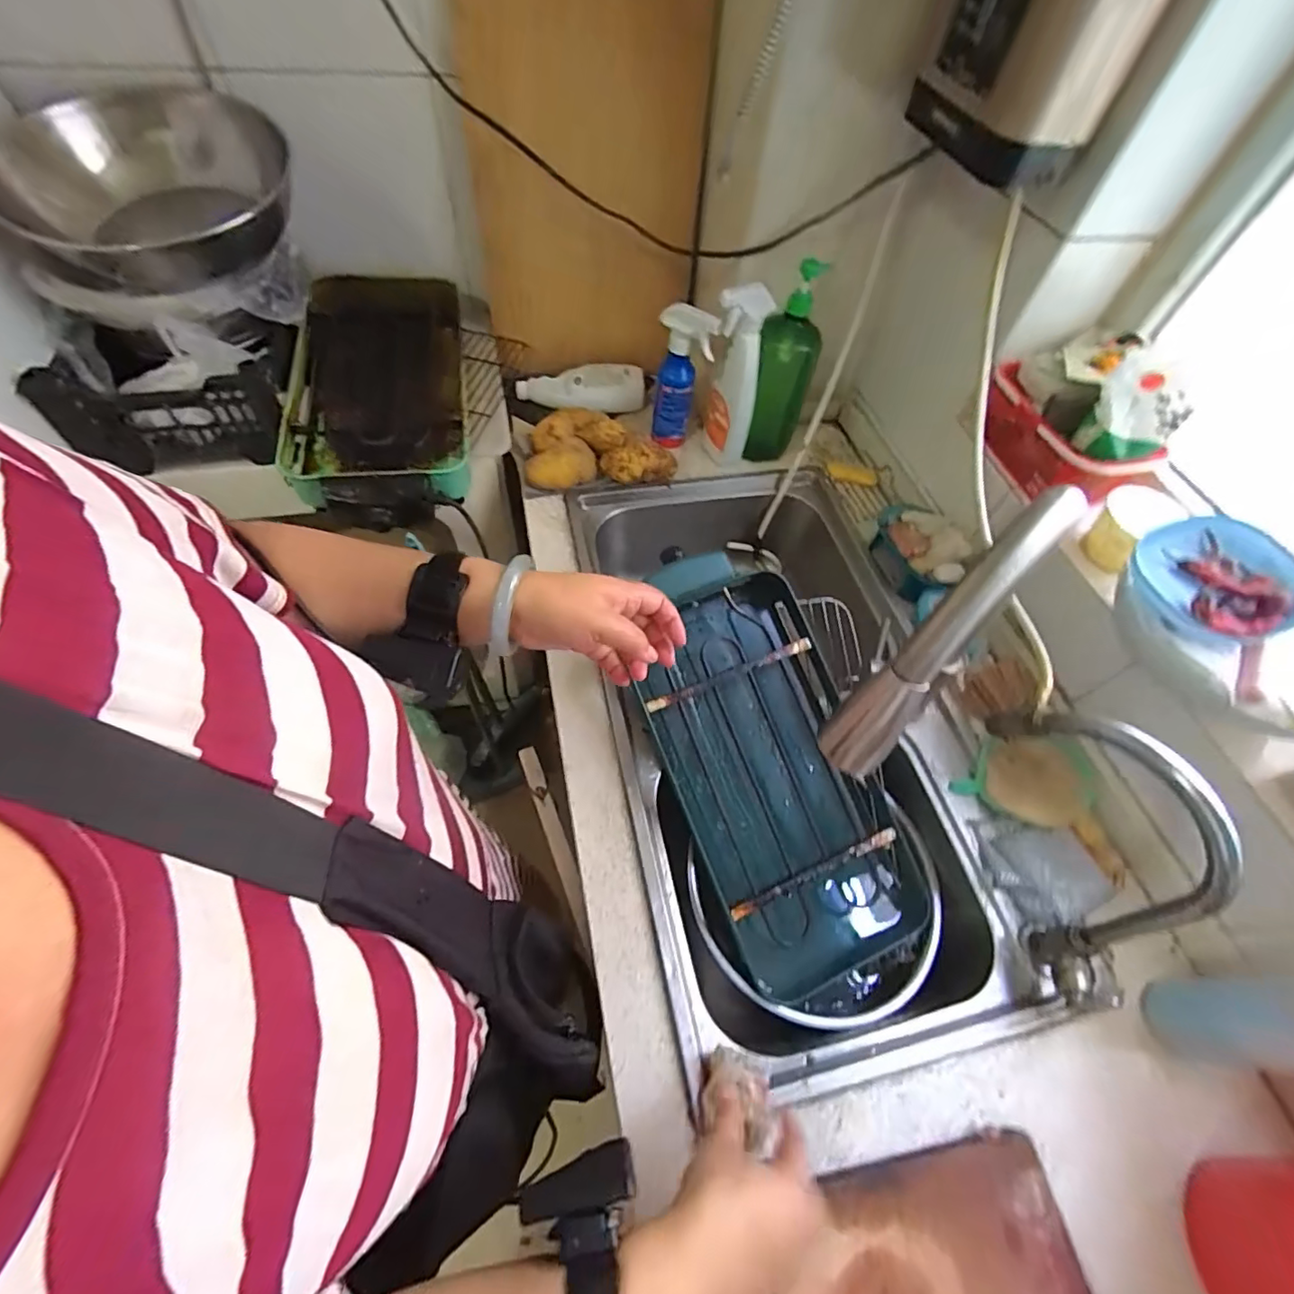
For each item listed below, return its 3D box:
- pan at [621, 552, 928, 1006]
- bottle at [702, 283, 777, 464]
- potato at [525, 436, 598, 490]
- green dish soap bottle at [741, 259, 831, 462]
[{"bbox_3d":[0.140,0.133,0.653,0.219,0.082,0.477,-18,84,-15],"label":"pan"},{"bbox_3d":[0.132,-0.399,0.845,0.073,0.263,0.059,22,59,9],"label":"bottle"},{"bbox_3d":[-0.135,-0.279,0.855,0.105,0.044,0.058,-16,60,-14],"label":"potato"},{"bbox_3d":[0.211,-0.425,0.851,0.082,0.290,0.086,17,58,6],"label":"green dish soap bottle"}]

